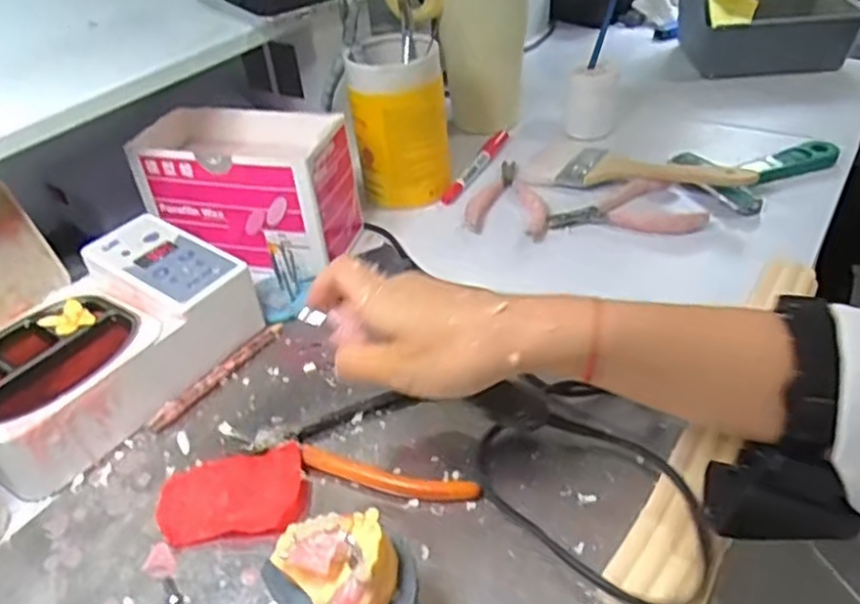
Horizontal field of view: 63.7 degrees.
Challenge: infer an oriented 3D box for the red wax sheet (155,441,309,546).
[{"bbox_3d":[-0.112,0.110,0.393,0.083,0.010,0.056,-8,39,-3],"label":"red wax sheet"}]

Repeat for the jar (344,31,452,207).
[{"bbox_3d":[-0.027,-0.164,0.622,0.080,0.127,0.081,-7,39,-2],"label":"jar"}]

